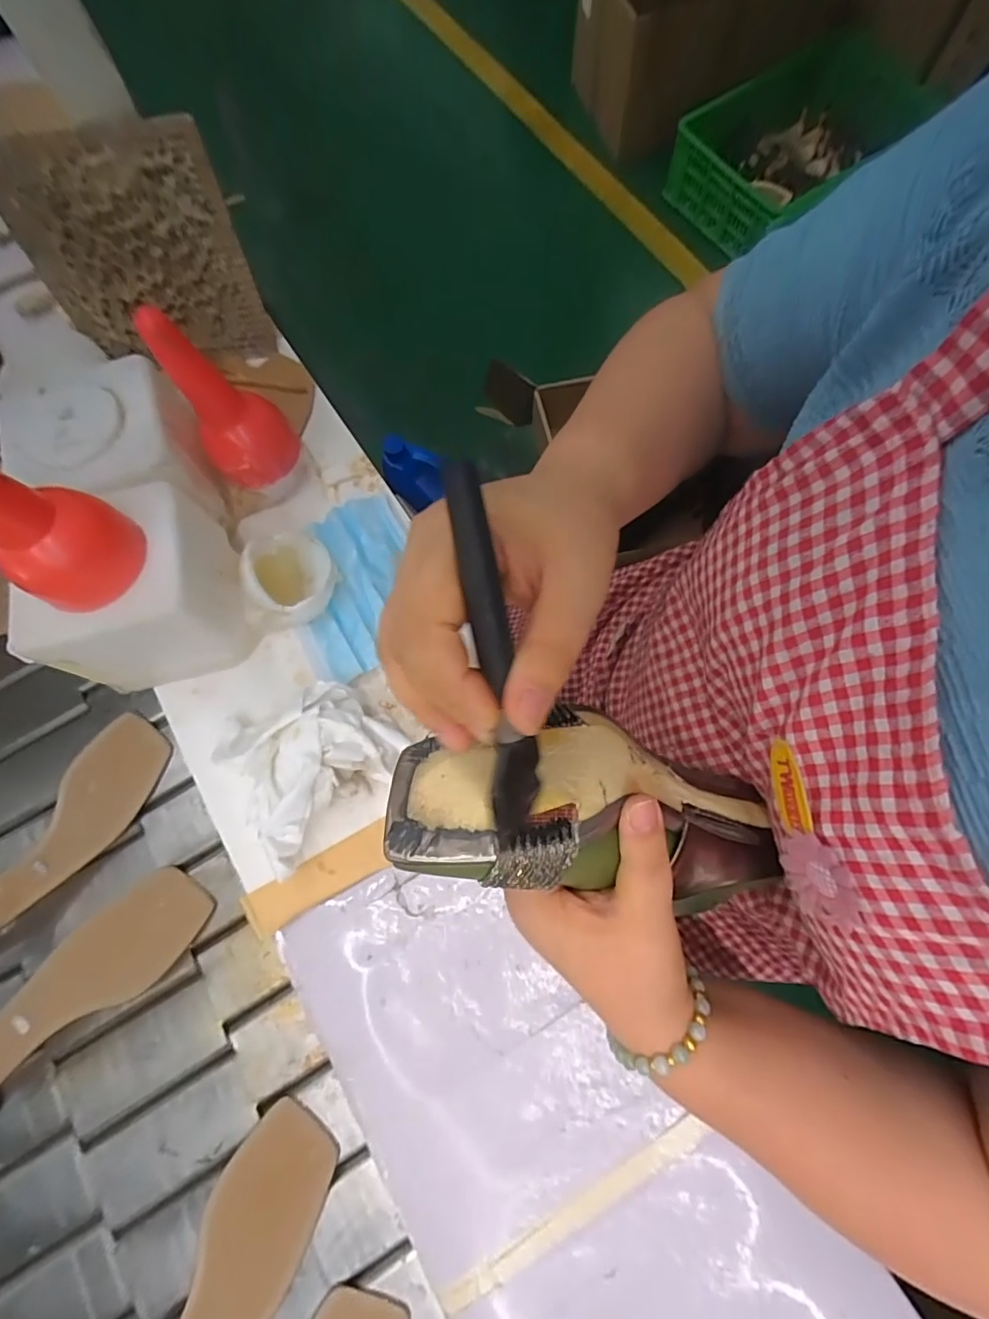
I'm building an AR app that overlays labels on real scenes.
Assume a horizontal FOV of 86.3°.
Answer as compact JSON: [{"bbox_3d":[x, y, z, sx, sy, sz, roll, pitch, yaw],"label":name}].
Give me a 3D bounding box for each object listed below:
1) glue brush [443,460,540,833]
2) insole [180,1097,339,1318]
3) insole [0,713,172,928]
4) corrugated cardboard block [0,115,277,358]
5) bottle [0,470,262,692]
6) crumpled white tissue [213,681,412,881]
[{"bbox_3d":[0.001,0.002,0.187,0.018,0.016,0.136,-10,115,-1],"label":"glue brush"},{"bbox_3d":[-0.189,0.429,0.342,0.071,0.022,0.226,27,56,9],"label":"insole"},{"bbox_3d":[-0.363,0.146,0.431,0.069,0.037,0.219,30,61,10],"label":"insole"},{"bbox_3d":[-0.299,-0.337,0.445,0.166,0.156,0.011,-8,55,-2],"label":"corrugated cardboard block"},{"bbox_3d":[-0.258,-0.063,0.338,0.114,0.233,0.103,-12,73,-2],"label":"bottle"},{"bbox_3d":[-0.143,0.067,0.390,0.124,0.055,0.121,-41,76,-10],"label":"crumpled white tissue"}]

